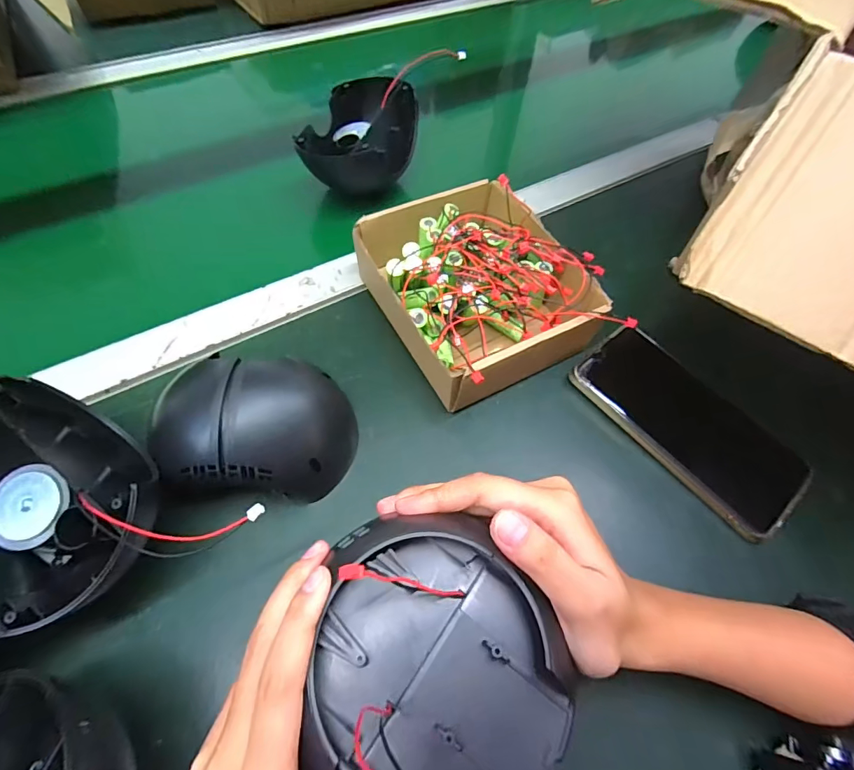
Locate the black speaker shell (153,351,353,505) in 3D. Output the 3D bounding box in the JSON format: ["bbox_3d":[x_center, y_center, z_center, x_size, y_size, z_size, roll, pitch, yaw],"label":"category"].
[{"bbox_3d":[-0.111,0.026,0.289,0.126,0.067,0.088,-5,60,-7],"label":"black speaker shell"}]

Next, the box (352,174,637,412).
[{"bbox_3d":[0.043,-0.076,0.357,0.159,0.067,0.185,-20,63,-15],"label":"box"}]

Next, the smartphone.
[{"bbox_3d":[0.190,0.027,0.331,0.076,0.015,0.162,-34,67,-21],"label":"smartphone"}]

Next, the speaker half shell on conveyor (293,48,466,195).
[{"bbox_3d":[-0.062,-0.240,0.432,0.088,0.059,0.113,13,60,4],"label":"speaker half shell on conveyor"}]

